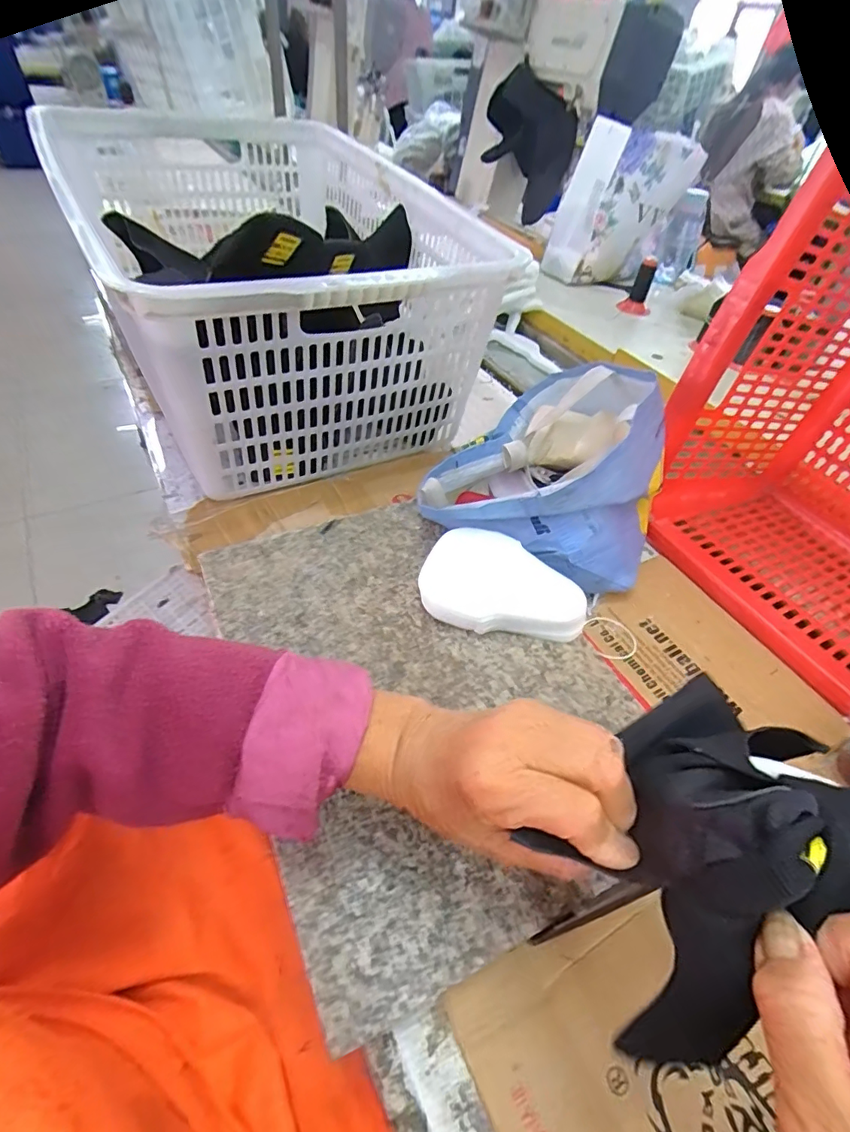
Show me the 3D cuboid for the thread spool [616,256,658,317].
[{"bbox_3d":[0.437,-0.570,1.023,0.063,0.100,0.055,24,49,14],"label":"thread spool"}]

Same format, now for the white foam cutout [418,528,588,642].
[{"bbox_3d":[0.072,0.021,0.470,0.145,0.036,0.094,16,49,9],"label":"white foam cutout"}]

